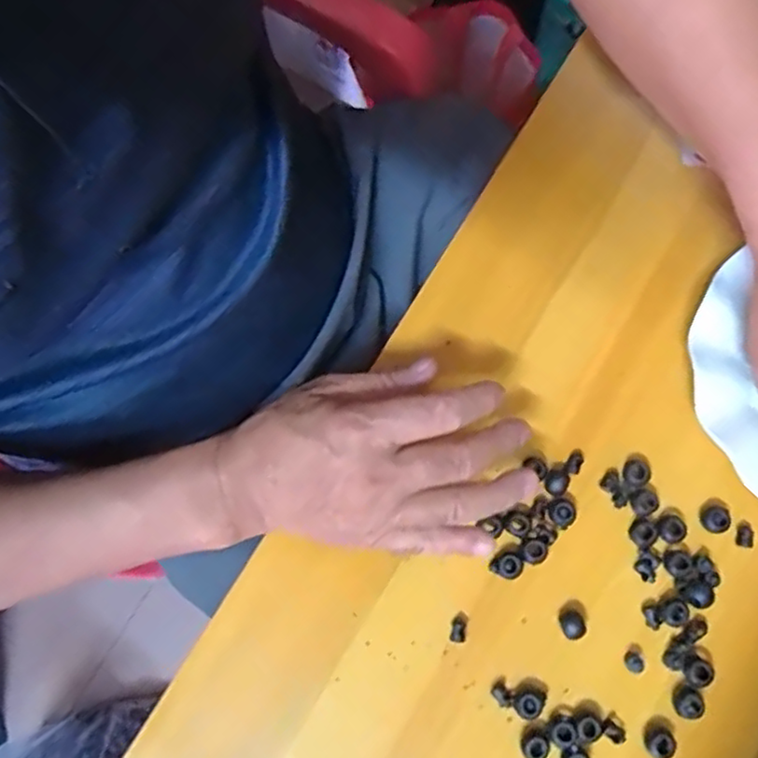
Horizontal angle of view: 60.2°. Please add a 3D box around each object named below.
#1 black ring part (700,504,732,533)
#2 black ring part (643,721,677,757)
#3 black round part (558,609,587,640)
[{"bbox_3d":[0.193,0.080,0.376,0.014,0.013,0.016,-3,77,1],"label":"black ring part"},{"bbox_3d":[0.150,0.194,0.349,0.014,0.009,0.017,17,78,6],"label":"black ring part"},{"bbox_3d":[0.108,0.137,0.365,0.012,0.010,0.015,-21,77,-3],"label":"black round part"}]

